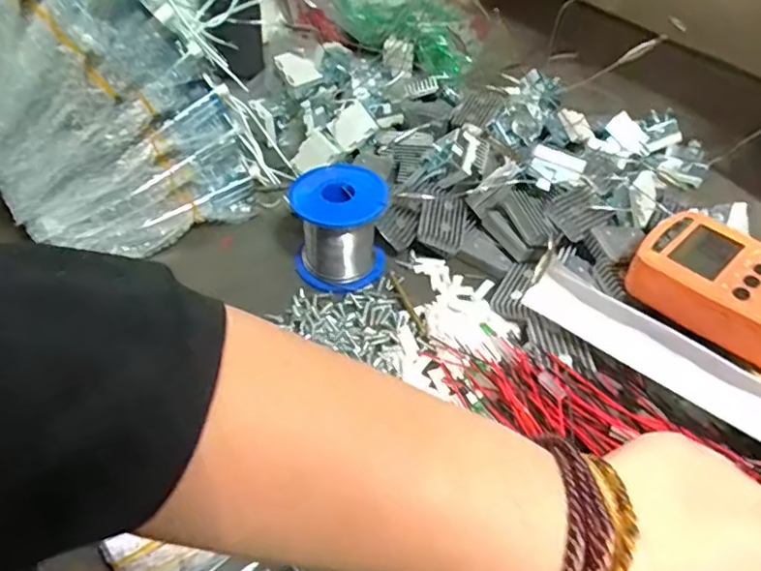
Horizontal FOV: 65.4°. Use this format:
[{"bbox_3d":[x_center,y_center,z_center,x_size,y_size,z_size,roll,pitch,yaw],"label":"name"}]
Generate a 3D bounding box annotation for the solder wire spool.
[{"bbox_3d":[-0.028,-0.039,0.407,0.064,0.061,0.059,0,46,-2],"label":"solder wire spool"}]

